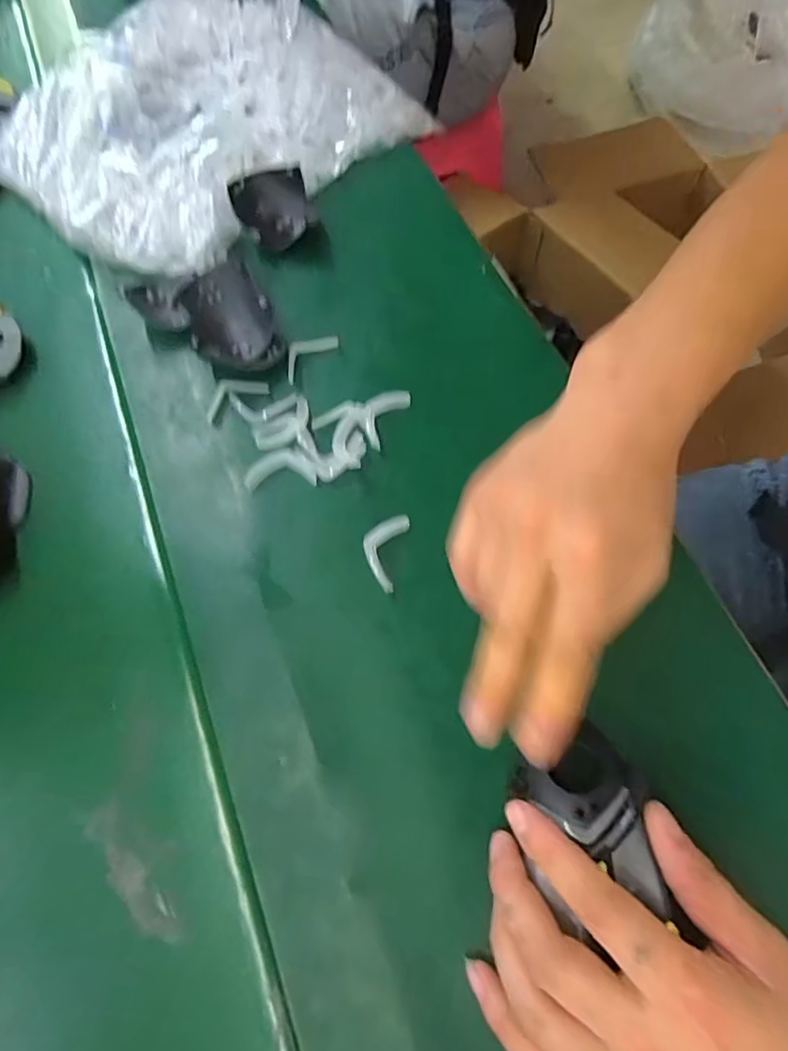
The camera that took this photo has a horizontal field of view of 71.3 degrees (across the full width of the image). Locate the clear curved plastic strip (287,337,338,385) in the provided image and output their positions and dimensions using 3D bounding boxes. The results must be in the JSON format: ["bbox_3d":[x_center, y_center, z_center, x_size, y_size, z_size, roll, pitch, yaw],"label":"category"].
[{"bbox_3d":[-0.064,-0.126,0.402,0.048,0.006,0.025,-41,71,-13],"label":"clear curved plastic strip"}]

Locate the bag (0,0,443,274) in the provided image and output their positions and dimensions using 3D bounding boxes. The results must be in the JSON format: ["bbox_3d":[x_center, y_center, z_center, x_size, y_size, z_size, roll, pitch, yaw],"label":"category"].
[{"bbox_3d":[-0.184,-0.377,0.468,0.295,0.070,0.314,41,75,18],"label":"bag"}]

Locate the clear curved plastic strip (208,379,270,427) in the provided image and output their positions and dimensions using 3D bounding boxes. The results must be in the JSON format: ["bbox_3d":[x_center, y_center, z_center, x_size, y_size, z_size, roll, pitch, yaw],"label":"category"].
[{"bbox_3d":[-0.115,-0.093,0.390,0.048,0.004,0.027,-34,70,-10],"label":"clear curved plastic strip"}]

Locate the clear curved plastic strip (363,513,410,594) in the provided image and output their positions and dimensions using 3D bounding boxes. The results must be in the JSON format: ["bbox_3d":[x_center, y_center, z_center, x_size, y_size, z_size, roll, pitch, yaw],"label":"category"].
[{"bbox_3d":[-0.007,0.015,0.343,0.025,0.005,0.049,13,69,9],"label":"clear curved plastic strip"}]

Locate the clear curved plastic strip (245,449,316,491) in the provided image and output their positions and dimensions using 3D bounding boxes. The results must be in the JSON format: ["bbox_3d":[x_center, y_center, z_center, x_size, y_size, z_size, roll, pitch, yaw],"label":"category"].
[{"bbox_3d":[-0.077,-0.038,0.365,0.048,0.004,0.027,-10,67,-1],"label":"clear curved plastic strip"}]

